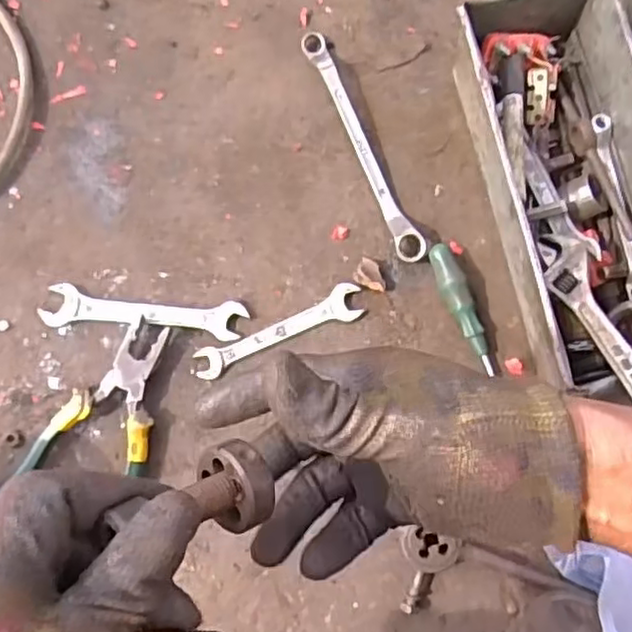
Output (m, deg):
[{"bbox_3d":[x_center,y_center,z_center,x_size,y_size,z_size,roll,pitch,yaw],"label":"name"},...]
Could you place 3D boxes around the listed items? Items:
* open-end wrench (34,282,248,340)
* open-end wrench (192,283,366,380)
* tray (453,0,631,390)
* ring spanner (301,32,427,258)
[{"bbox_3d":[-0.148,-0.003,0.578,0.172,0.014,0.036,5,83,1],"label":"open-end wrench"},{"bbox_3d":[-0.032,0.014,0.574,0.149,0.007,0.030,-22,83,-2],"label":"open-end wrench"},{"bbox_3d":[0.199,-0.100,0.533,0.117,0.117,0.306,-13,83,-1],"label":"tray"},{"bbox_3d":[0.040,-0.152,0.587,0.022,0.023,0.227,-23,83,-2],"label":"ring spanner"}]

